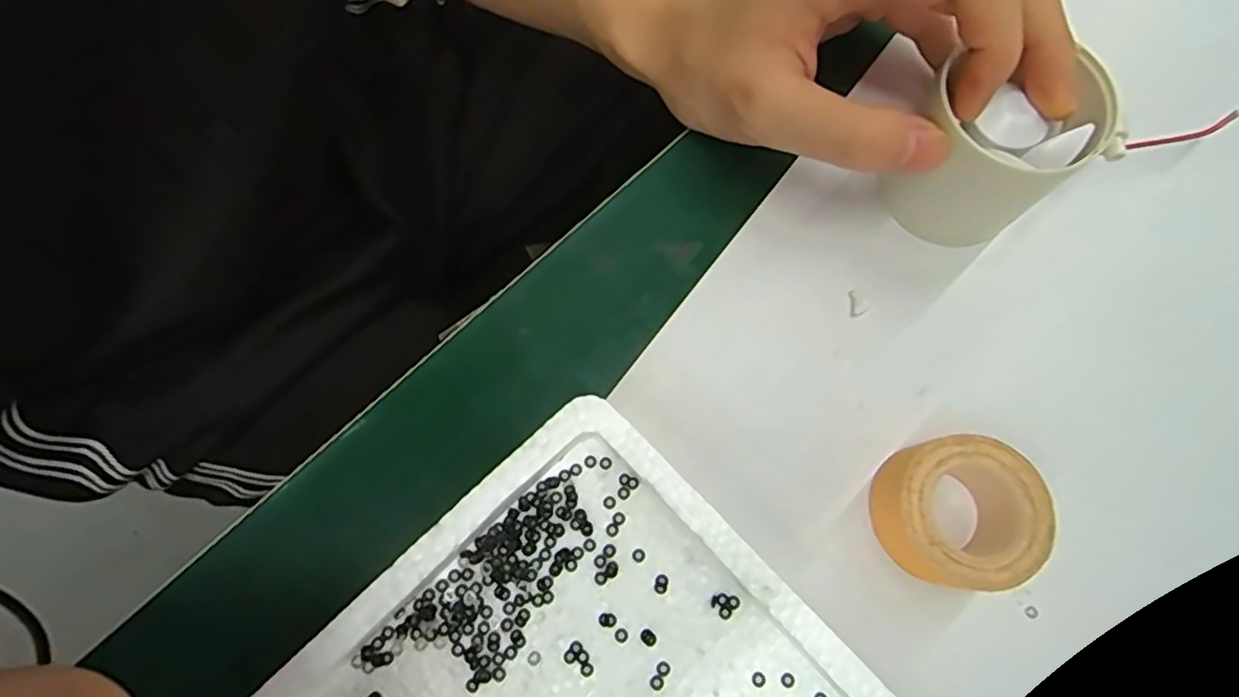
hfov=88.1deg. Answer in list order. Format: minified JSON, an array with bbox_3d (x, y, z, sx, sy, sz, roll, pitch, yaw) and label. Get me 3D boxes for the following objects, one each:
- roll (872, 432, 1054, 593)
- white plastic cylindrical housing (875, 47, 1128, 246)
[{"bbox_3d":[0.105,0.052,0.202,0.046,0.027,0.044,0,74,0],"label":"roll"},{"bbox_3d":[0.126,-0.067,0.219,0.055,0.053,0.042,33,74,11],"label":"white plastic cylindrical housing"}]

